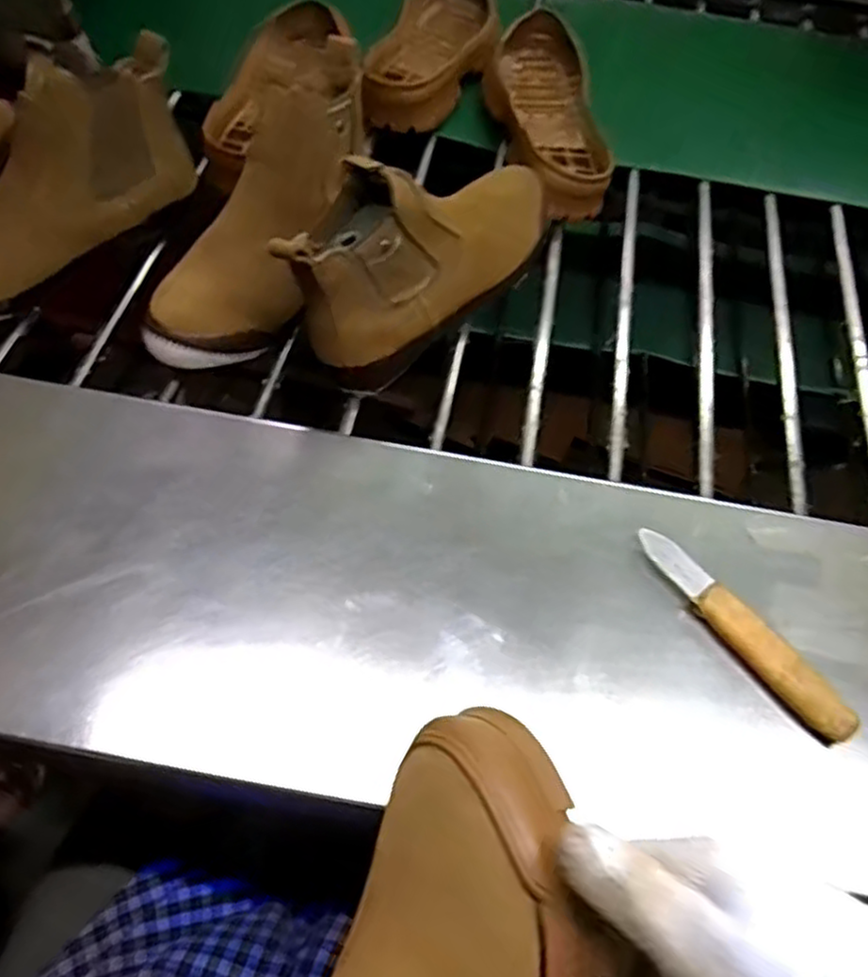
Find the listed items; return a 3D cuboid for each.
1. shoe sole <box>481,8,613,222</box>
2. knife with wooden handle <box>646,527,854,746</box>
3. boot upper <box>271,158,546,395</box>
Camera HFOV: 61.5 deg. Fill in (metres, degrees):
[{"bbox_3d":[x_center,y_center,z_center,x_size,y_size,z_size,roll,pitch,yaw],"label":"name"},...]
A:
[{"bbox_3d":[0.111,-0.399,0.770,0.111,0.049,0.301,-2,58,-6],"label":"shoe sole"},{"bbox_3d":[0.191,0.088,0.457,0.023,0.018,0.161,-31,65,-22],"label":"knife with wooden handle"},{"bbox_3d":[-0.007,-0.192,0.569,0.096,0.115,0.241,40,63,19],"label":"boot upper"}]

